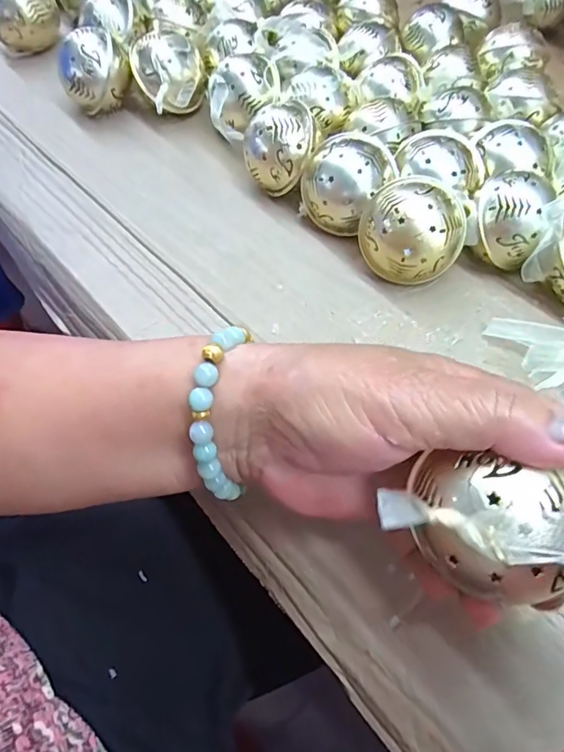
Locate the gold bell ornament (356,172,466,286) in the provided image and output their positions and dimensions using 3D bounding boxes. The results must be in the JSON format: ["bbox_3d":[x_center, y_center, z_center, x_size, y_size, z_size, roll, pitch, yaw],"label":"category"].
[{"bbox_3d":[0.079,-0.085,0.312,0.064,0.056,0.050,19,58,9],"label":"gold bell ornament"}]

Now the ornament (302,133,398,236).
[{"bbox_3d":[0.043,-0.124,0.337,0.055,0.055,0.050,-22,61,-16],"label":"ornament"}]

